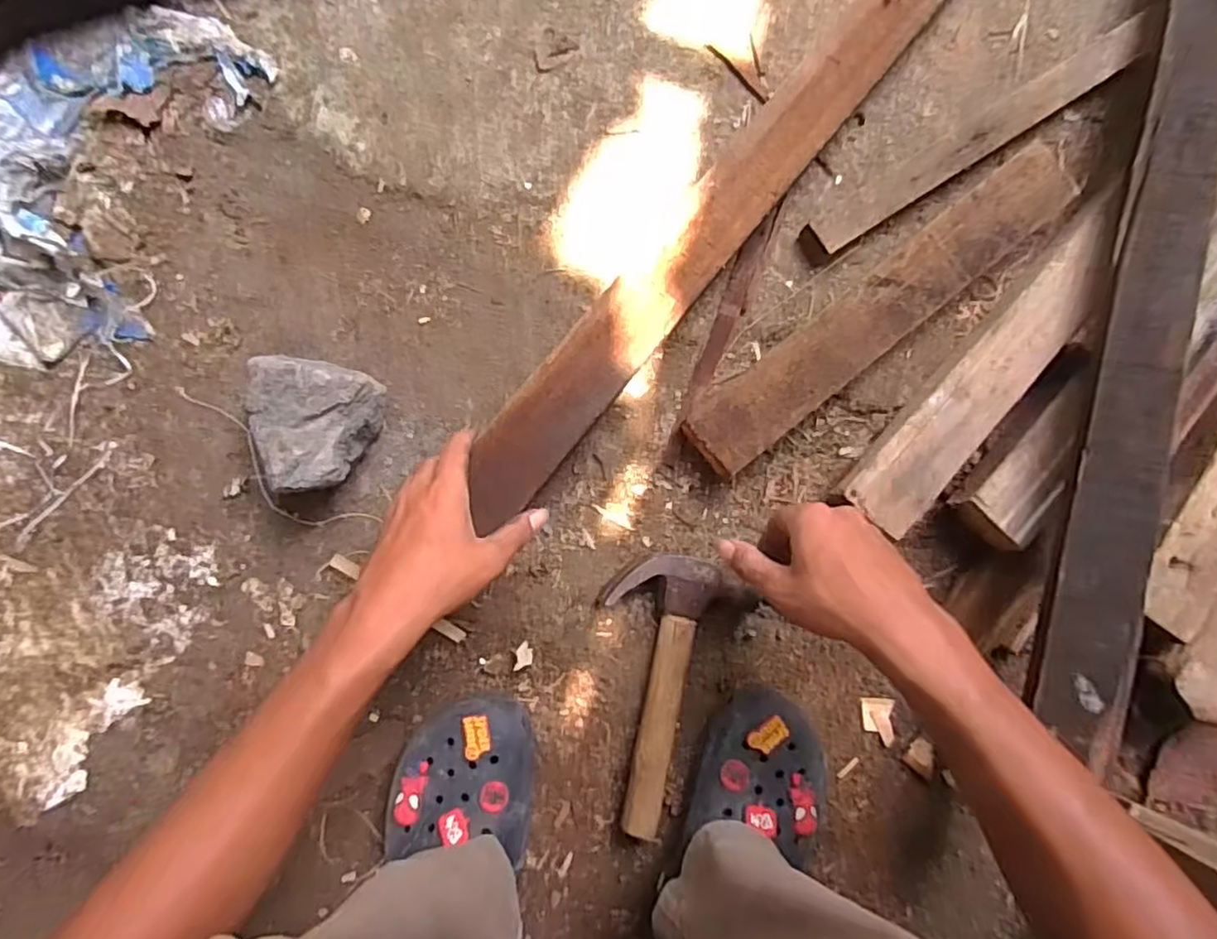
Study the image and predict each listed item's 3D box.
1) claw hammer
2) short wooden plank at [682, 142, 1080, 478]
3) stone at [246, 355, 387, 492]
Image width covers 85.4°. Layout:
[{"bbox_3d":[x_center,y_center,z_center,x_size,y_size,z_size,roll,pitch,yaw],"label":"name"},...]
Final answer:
[{"bbox_3d":[0.046,0.177,0.524,0.118,0.031,0.214,11,87,-5],"label":"claw hammer"},{"bbox_3d":[0.225,-0.134,0.557,0.389,0.050,0.066,-38,91,-6],"label":"short wooden plank"},{"bbox_3d":[-0.223,-0.033,0.493,0.088,0.072,0.097,17,86,-4],"label":"stone"}]

